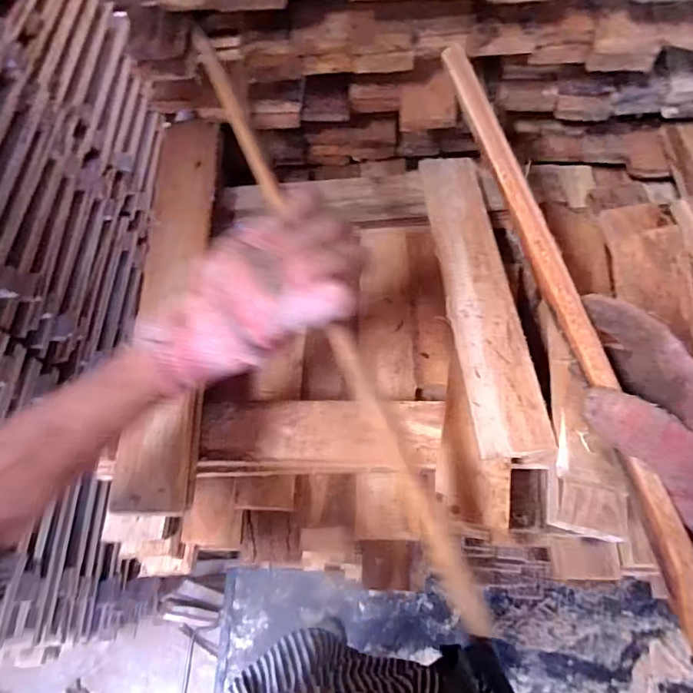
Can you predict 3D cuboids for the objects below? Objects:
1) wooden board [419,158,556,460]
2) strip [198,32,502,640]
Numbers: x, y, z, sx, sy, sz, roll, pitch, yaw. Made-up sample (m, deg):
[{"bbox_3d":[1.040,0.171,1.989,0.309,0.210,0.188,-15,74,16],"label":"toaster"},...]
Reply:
[{"bbox_3d":[0.137,-0.075,0.518,0.065,0.012,0.387,-5,59,3],"label":"wooden board"},{"bbox_3d":[-0.009,-0.018,0.367,0.018,0.020,0.483,-25,86,-10],"label":"strip"}]

